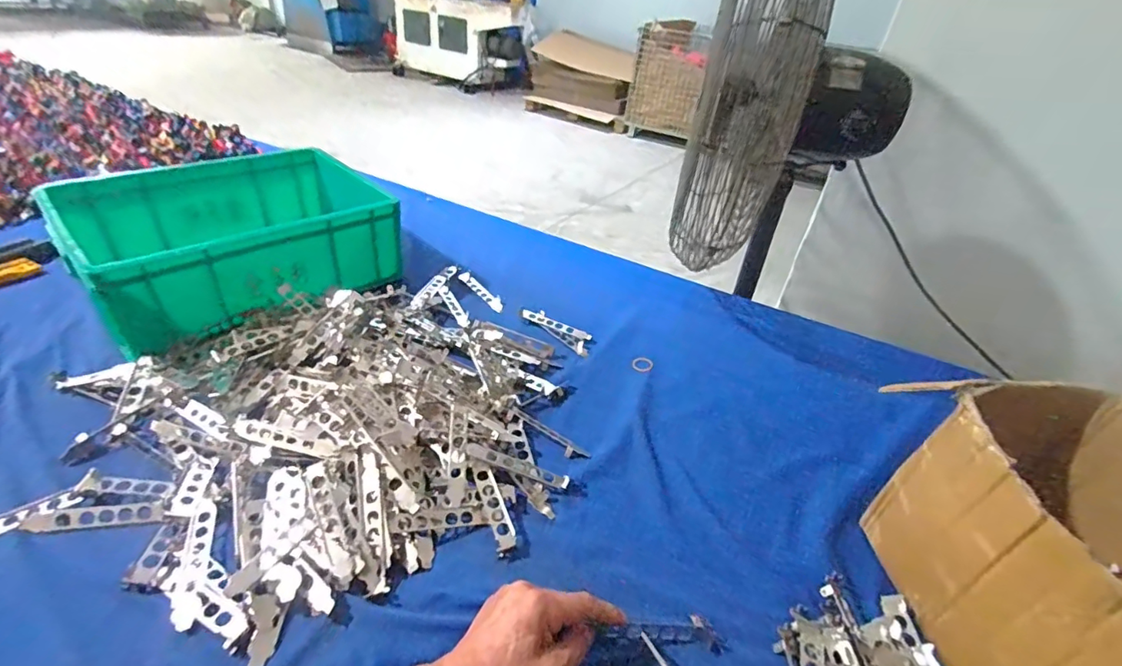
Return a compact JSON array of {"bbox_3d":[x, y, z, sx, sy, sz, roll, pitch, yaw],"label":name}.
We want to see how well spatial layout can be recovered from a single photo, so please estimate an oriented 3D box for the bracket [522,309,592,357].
[{"bbox_3d":[-0.002,-0.007,0.797,0.129,0.014,0.045,29,41,28],"label":"bracket"}]

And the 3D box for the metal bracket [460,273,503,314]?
[{"bbox_3d":[-0.138,-0.074,0.875,0.026,0.007,0.123,-24,46,-36],"label":"metal bracket"}]

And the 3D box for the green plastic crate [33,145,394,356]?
[{"bbox_3d":[-0.510,-0.159,0.809,0.309,0.124,0.414,34,43,32],"label":"green plastic crate"}]

